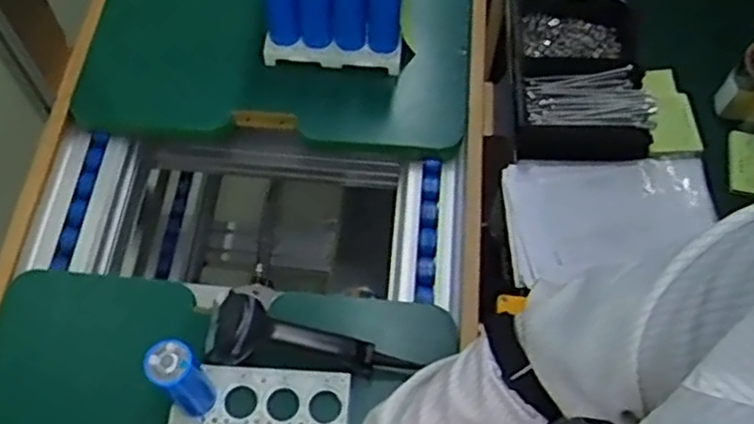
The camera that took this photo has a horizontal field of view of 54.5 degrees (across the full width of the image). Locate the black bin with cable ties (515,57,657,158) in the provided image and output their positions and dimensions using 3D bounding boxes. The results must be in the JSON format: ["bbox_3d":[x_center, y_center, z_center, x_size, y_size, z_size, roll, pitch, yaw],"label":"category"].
[{"bbox_3d":[0.252,-0.130,0.903,0.161,0.064,0.108,6,62,2],"label":"black bin with cable ties"}]

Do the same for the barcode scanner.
[{"bbox_3d":[-0.066,0.134,0.732,0.208,0.060,0.066,14,63,6],"label":"barcode scanner"}]

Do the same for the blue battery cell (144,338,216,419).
[{"bbox_3d":[-0.178,0.154,0.671,0.038,0.126,0.037,1,62,-1],"label":"blue battery cell"}]

